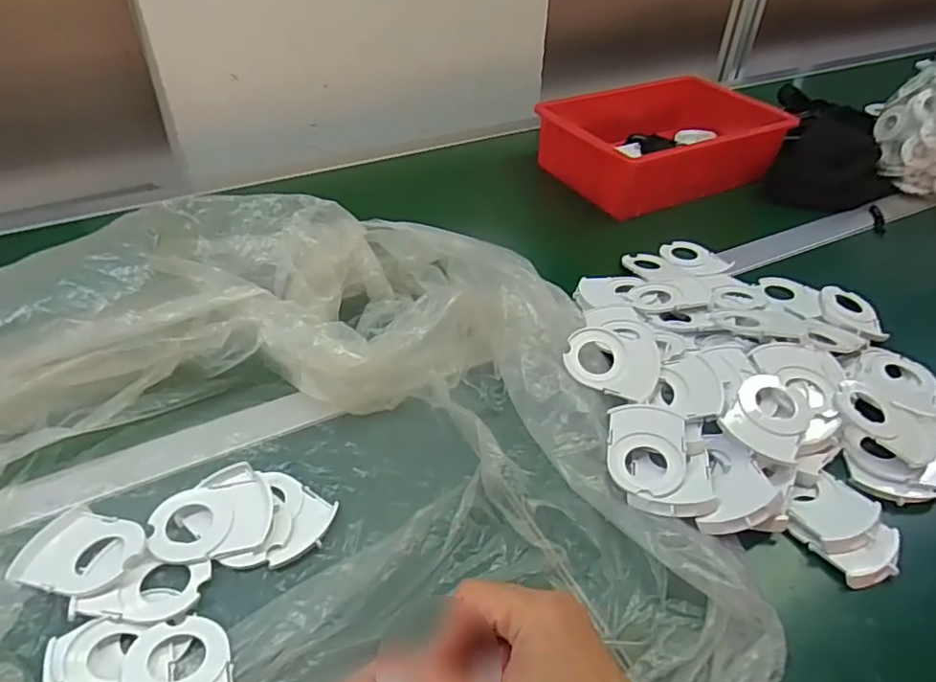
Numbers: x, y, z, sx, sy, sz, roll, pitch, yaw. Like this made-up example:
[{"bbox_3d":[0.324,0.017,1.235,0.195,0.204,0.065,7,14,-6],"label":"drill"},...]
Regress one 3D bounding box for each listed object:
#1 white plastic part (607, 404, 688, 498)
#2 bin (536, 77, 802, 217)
[{"bbox_3d":[0.132,0.077,0.448,0.054,0.015,0.073,7,40,7],"label":"white plastic part"},{"bbox_3d":[0.252,-0.264,0.820,0.278,0.087,0.210,-17,43,-20],"label":"bin"}]

